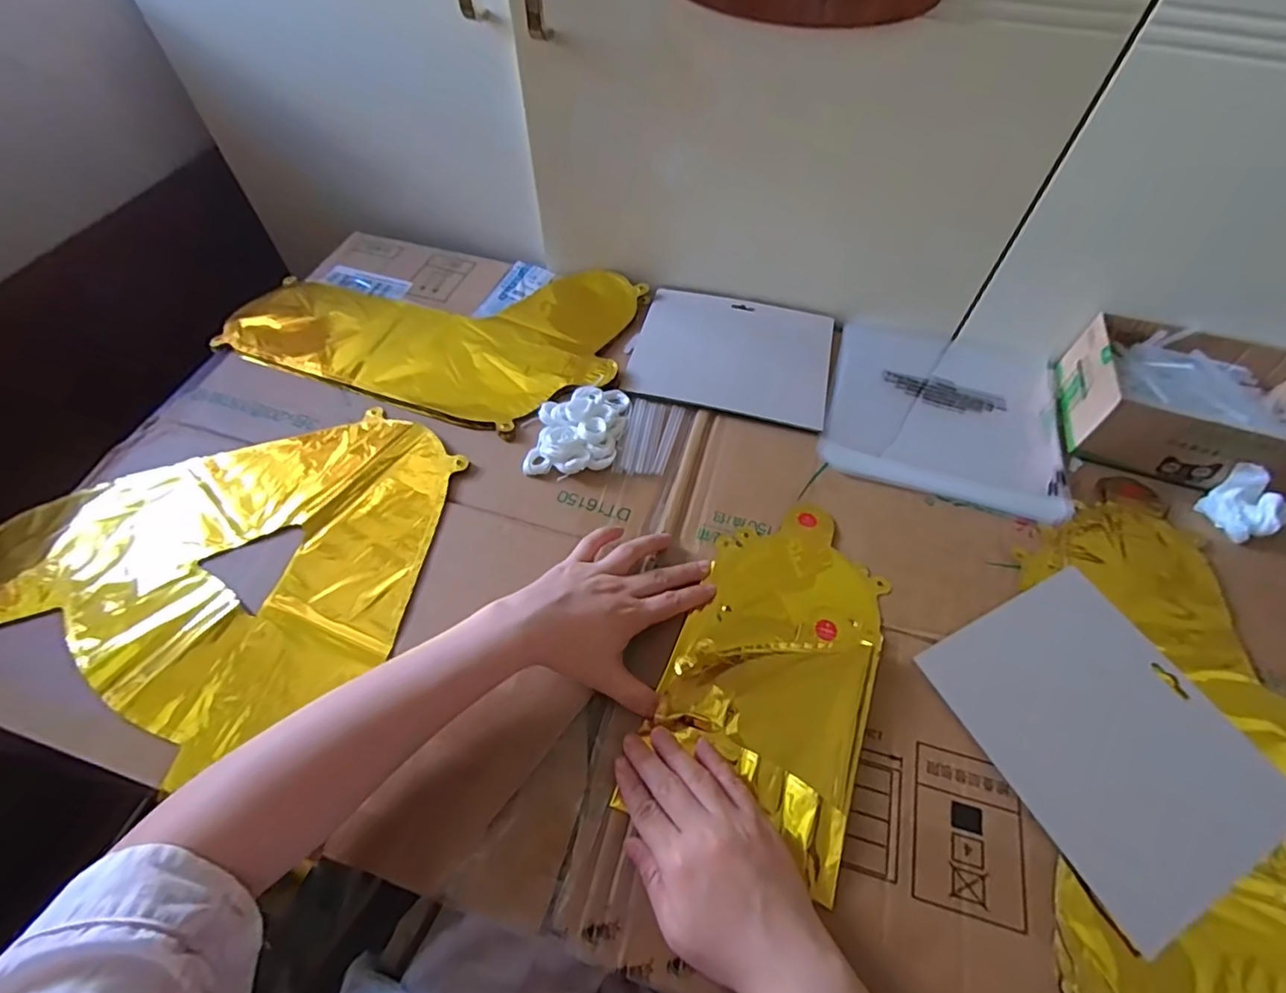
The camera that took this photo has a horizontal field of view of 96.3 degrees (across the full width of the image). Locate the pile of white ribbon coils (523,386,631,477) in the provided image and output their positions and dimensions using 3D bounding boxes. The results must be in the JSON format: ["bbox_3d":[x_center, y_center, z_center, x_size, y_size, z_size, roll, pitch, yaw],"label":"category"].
[{"bbox_3d":[-0.056,-0.061,0.509,0.075,0.023,0.098,9,57,4],"label":"pile of white ribbon coils"}]

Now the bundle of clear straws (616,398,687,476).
[{"bbox_3d":[0.007,-0.054,0.519,0.045,0.007,0.084,13,57,7],"label":"bundle of clear straws"}]

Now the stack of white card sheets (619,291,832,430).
[{"bbox_3d":[0.089,-0.143,0.573,0.188,0.005,0.157,12,57,6],"label":"stack of white card sheets"}]

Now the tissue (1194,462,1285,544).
[{"bbox_3d":[0.498,0.005,0.473,0.044,0.041,0.051,-24,60,-17],"label":"tissue"}]

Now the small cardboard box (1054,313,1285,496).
[{"bbox_3d":[0.487,-0.080,0.513,0.190,0.065,0.140,20,58,11],"label":"small cardboard box"}]

